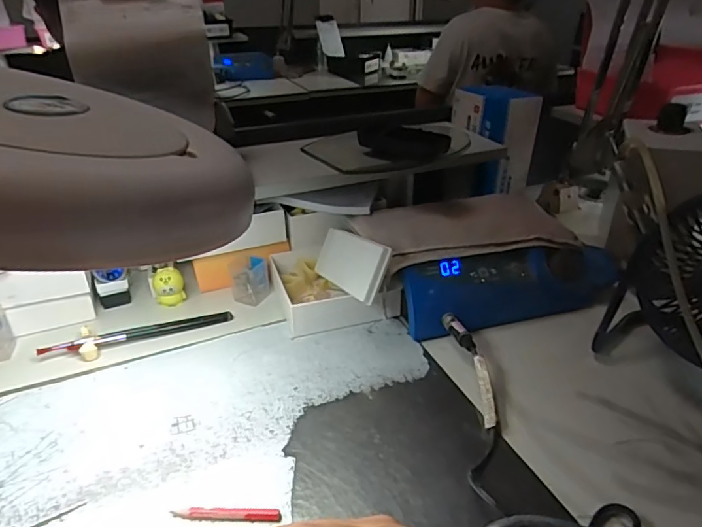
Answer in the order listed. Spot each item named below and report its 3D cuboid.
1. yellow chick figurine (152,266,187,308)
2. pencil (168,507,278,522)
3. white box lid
[{"bbox_3d":[-0.212,0.028,0.578,0.033,0.046,0.031,-11,32,-18],"label":"yellow chick figurine"},{"bbox_3d":[-0.088,0.176,0.349,0.076,0.004,0.008,1,30,1],"label":"pencil"},{"bbox_3d":[-0.003,-0.003,0.540,0.008,0.060,0.138,17,5,-28],"label":"white box lid"}]

